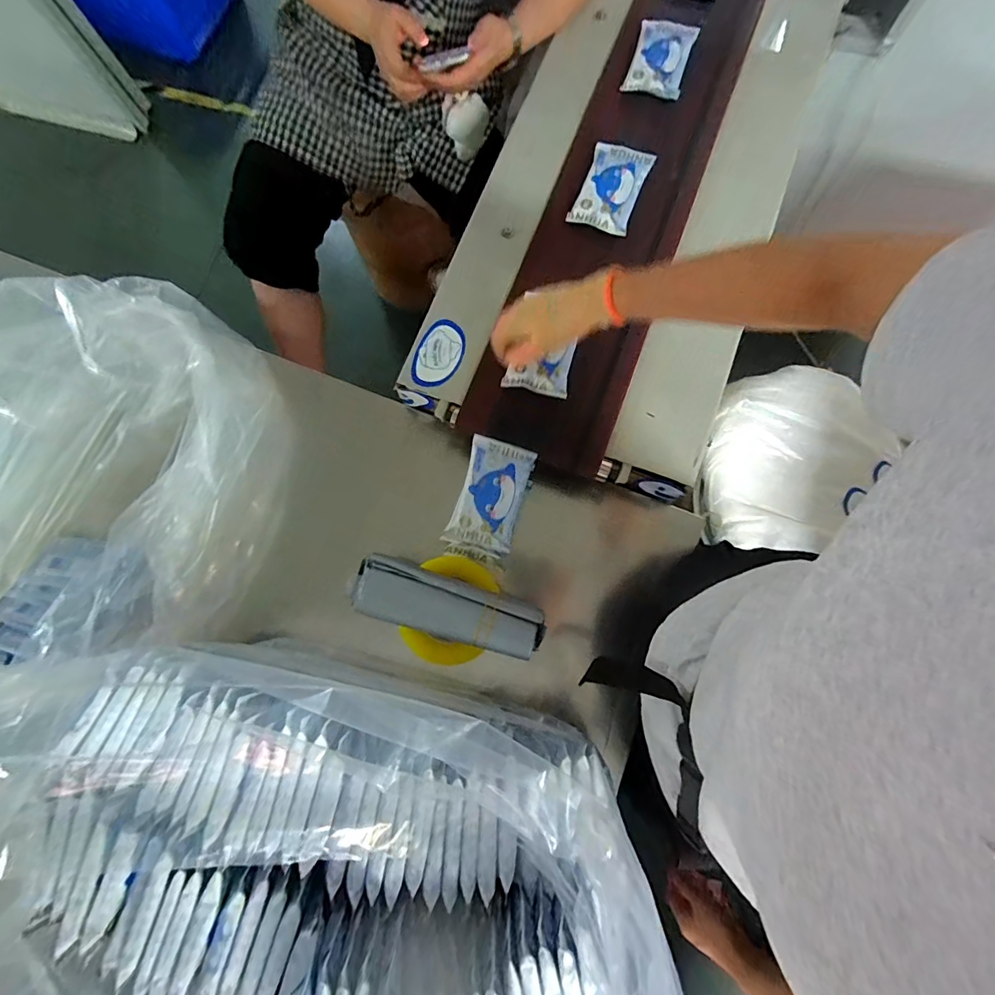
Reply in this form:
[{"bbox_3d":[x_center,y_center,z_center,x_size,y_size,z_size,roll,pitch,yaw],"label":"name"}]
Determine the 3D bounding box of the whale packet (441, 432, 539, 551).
[{"bbox_3d":[-0.009,-0.003,0.600,0.085,0.032,0.138,17,80,2],"label":"whale packet"}]

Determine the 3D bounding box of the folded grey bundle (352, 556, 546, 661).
[{"bbox_3d":[-0.062,0.136,0.555,0.235,0.028,0.072,18,80,3],"label":"folded grey bundle"}]

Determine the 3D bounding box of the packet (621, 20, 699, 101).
[{"bbox_3d":[0.257,-0.690,0.701,0.087,0.016,0.142,17,80,2],"label":"packet"}]

